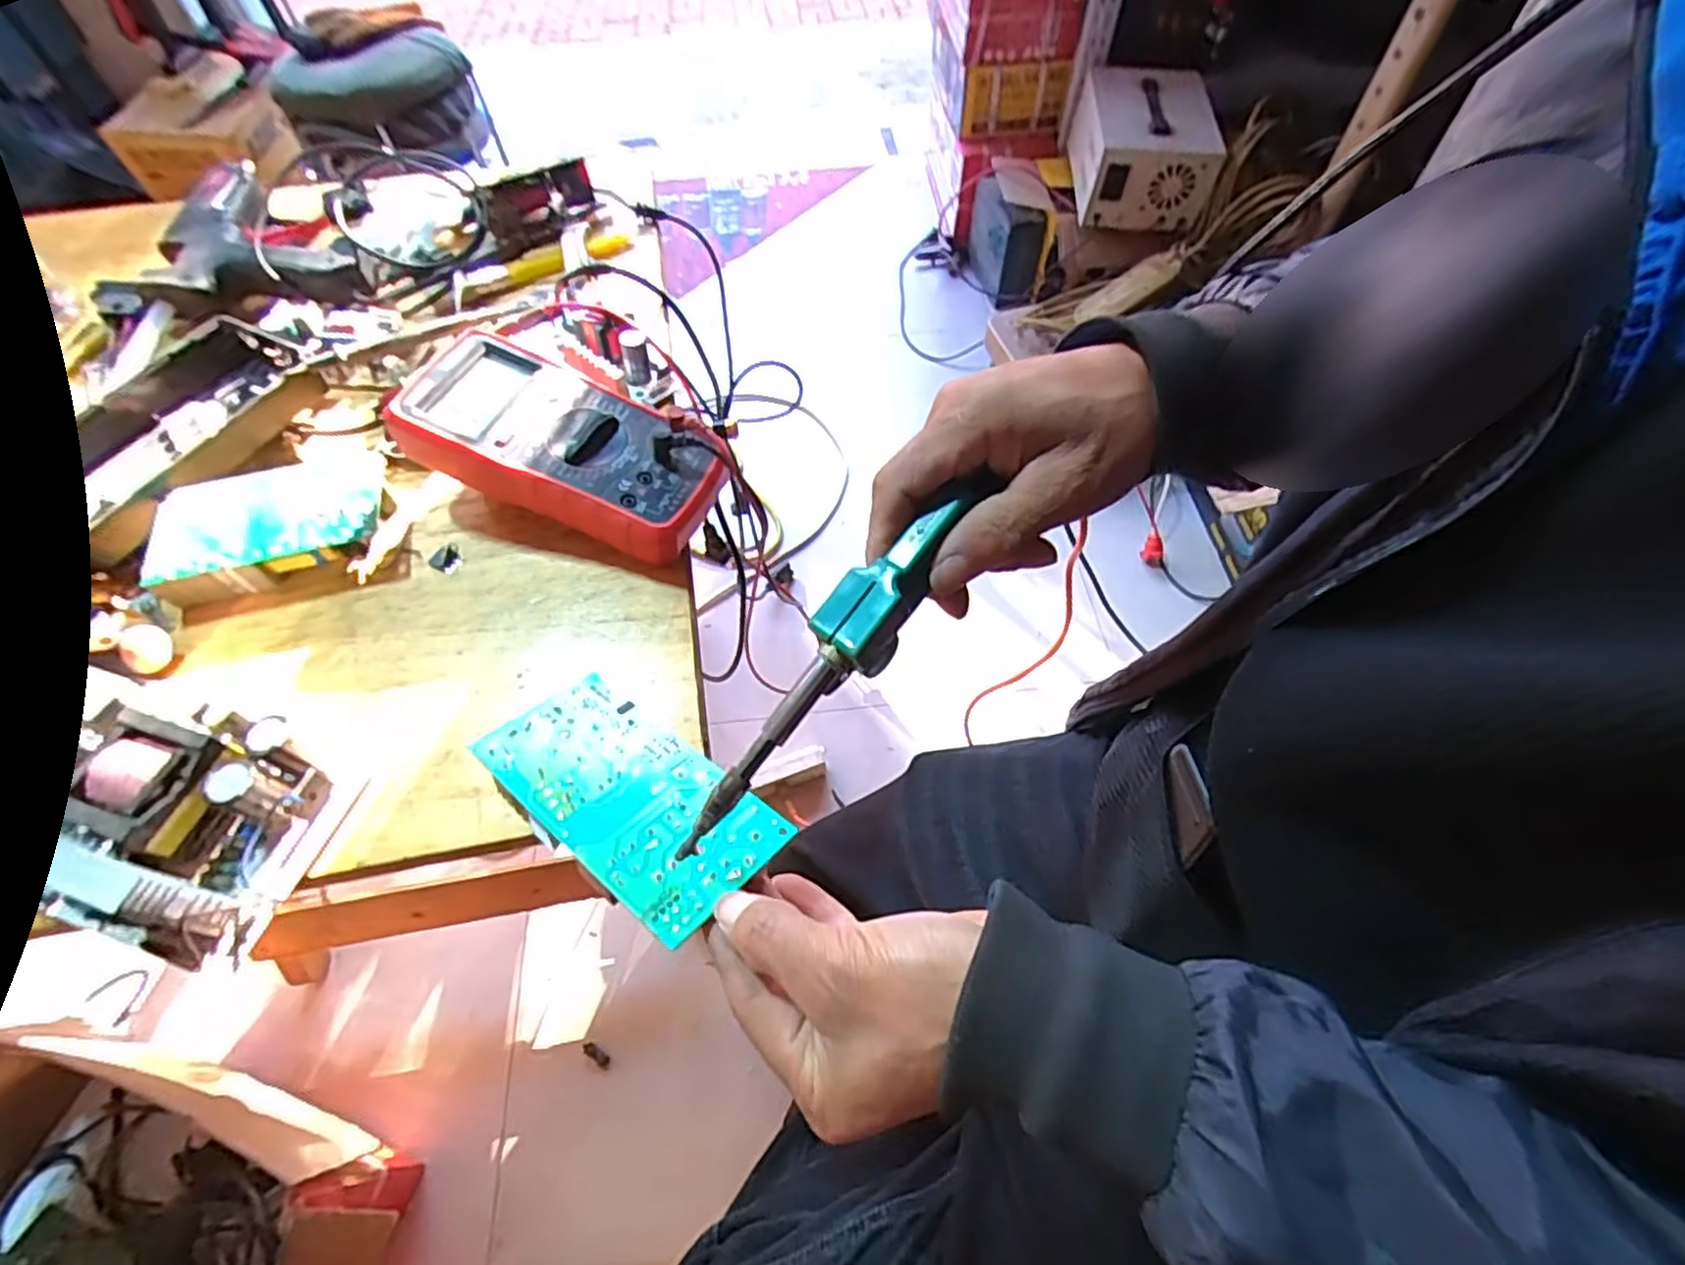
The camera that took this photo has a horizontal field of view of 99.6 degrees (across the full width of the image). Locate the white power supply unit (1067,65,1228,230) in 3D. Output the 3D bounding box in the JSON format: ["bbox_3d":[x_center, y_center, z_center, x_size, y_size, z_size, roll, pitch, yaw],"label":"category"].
[{"bbox_3d":[0.513,-0.845,1.239,0.190,0.145,0.286,2,58,2],"label":"white power supply unit"}]

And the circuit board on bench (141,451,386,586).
[{"bbox_3d":[-0.342,-0.074,0.424,0.119,0.012,0.087,-15,54,-15],"label":"circuit board on bench"}]

